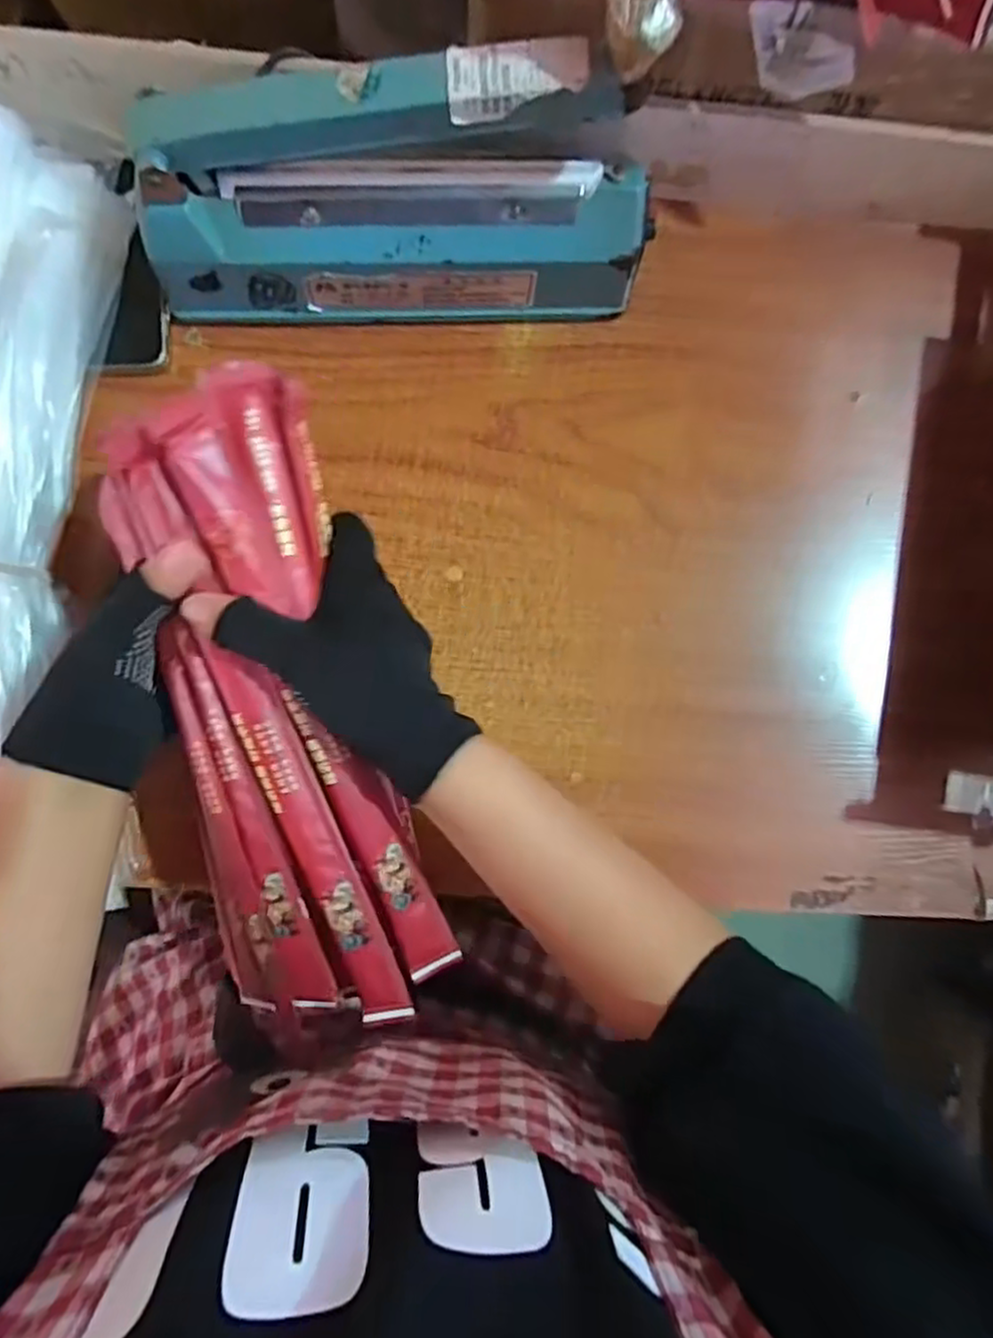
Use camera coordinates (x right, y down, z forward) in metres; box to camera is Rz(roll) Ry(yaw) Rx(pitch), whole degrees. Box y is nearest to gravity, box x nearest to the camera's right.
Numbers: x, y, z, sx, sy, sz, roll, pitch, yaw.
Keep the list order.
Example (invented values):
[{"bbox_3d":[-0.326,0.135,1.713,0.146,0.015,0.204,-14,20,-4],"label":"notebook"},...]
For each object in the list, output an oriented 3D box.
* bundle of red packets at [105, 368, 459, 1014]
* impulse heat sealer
[{"bbox_3d":[-0.106,0.024,0.354,0.109,0.051,0.318,-11,102,-6],"label":"bundle of red packets"},{"bbox_3d":[-0.058,-0.271,0.408,0.303,0.142,0.066,-1,87,-5],"label":"impulse heat sealer"}]

